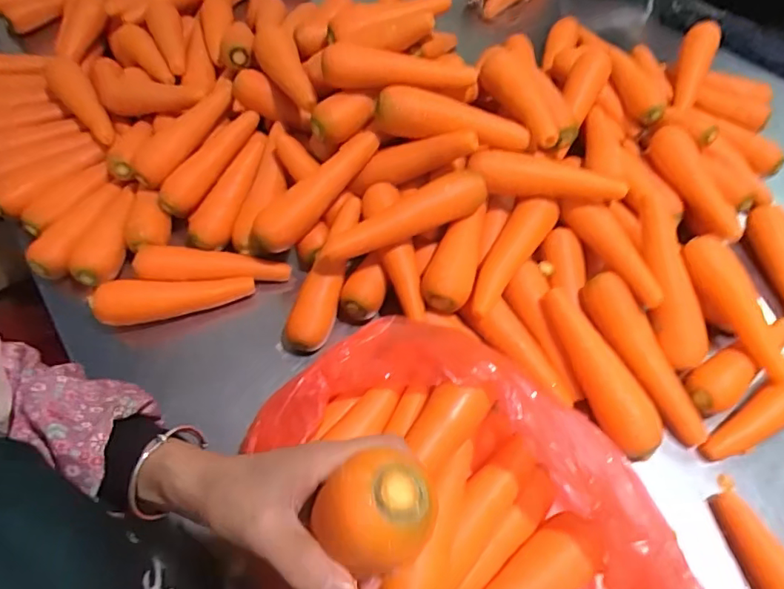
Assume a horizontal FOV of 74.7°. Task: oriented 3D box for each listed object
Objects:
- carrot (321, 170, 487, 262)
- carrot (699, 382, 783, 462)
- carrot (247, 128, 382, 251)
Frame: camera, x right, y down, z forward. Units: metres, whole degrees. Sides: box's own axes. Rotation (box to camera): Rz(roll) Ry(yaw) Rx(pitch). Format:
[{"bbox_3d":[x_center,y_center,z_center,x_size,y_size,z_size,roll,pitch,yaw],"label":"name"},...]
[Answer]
[{"bbox_3d":[0.017,-0.089,0.587,0.203,0.039,0.045,-23,61,-15],"label":"carrot"},{"bbox_3d":[0.426,0.124,0.568,0.193,0.047,0.049,-30,63,-19],"label":"carrot"},{"bbox_3d":[-0.090,-0.125,0.631,0.050,0.050,0.192,41,80,21],"label":"carrot"}]

